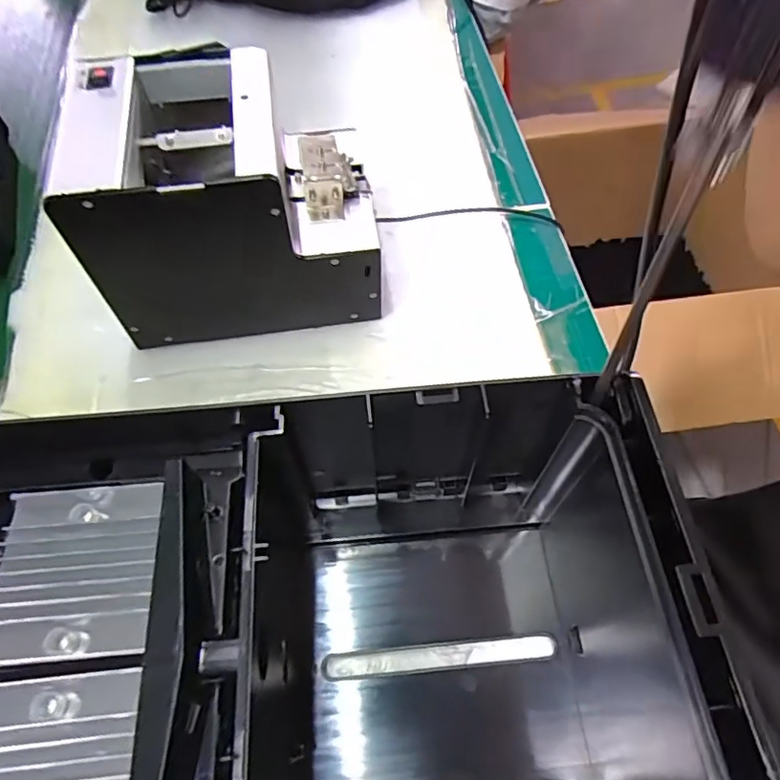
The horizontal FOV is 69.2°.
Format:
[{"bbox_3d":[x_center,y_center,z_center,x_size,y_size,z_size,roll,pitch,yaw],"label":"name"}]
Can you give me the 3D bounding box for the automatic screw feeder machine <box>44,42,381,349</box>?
[{"bbox_3d":[-0.104,-0.127,0.389,0.174,0.145,0.121,-9,59,-2],"label":"automatic screw feeder machine"}]

